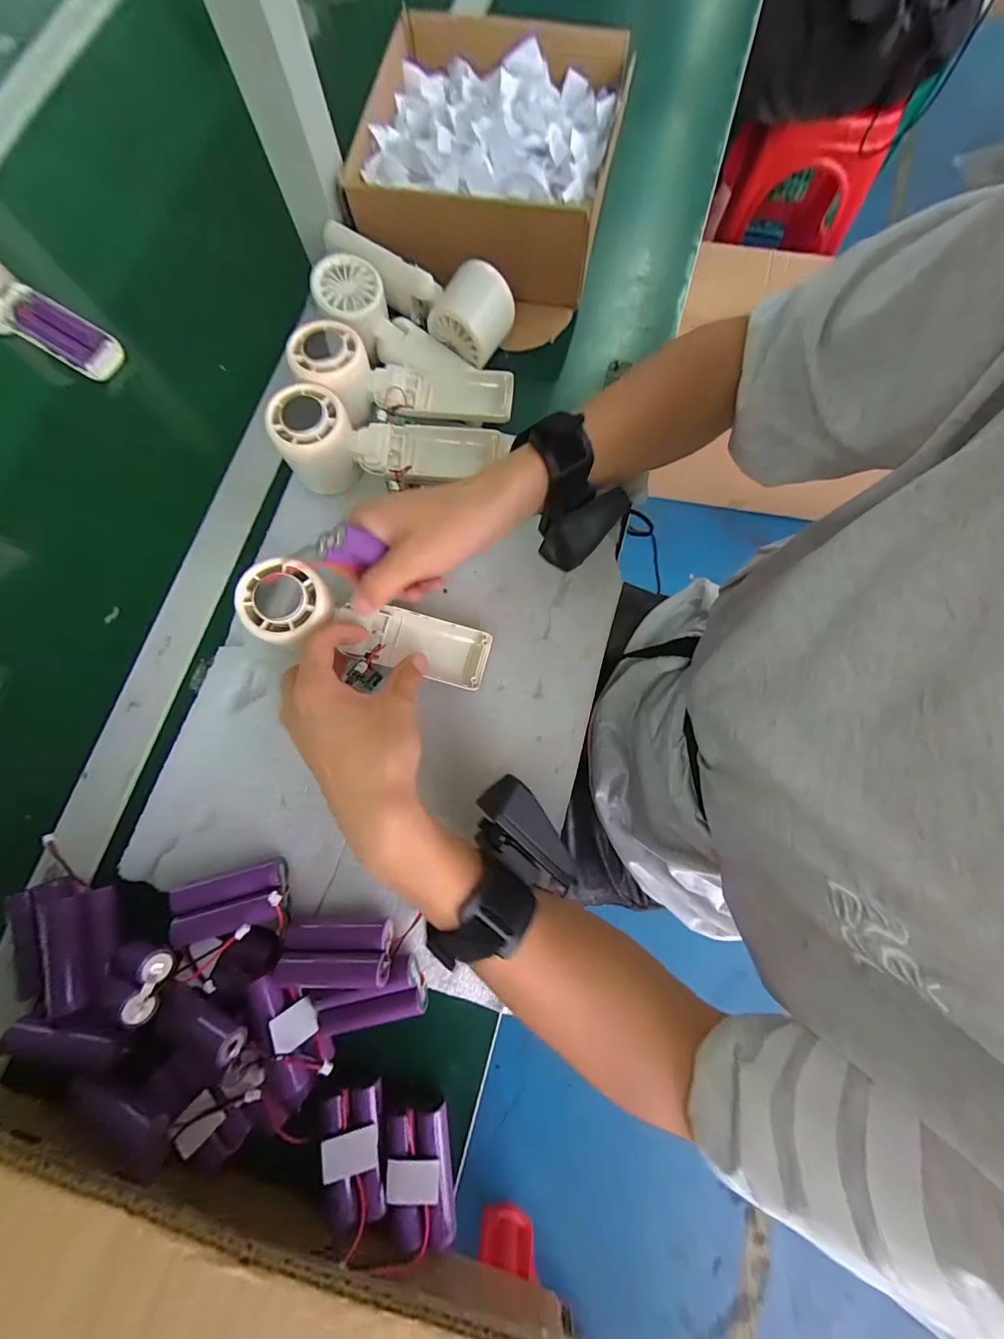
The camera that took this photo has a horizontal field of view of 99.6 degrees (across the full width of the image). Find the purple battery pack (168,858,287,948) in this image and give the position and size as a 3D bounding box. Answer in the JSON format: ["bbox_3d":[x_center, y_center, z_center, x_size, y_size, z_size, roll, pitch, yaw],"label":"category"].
[{"bbox_3d":[-0.174,0.149,0.271,0.069,0.016,0.036,-14,77,-2],"label":"purple battery pack"}]

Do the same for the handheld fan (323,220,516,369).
[{"bbox_3d":[-0.067,-0.325,0.360,0.166,0.049,0.059,38,80,9],"label":"handheld fan"}]

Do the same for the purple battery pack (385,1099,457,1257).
[{"bbox_3d":[-0.047,0.299,0.249,0.037,0.016,0.068,-7,77,-1],"label":"purple battery pack"}]

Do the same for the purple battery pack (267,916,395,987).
[{"bbox_3d":[-0.103,0.174,0.262,0.070,0.019,0.032,-2,77,0],"label":"purple battery pack"}]

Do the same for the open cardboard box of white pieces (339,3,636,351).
[{"bbox_3d":[-0.011,-0.447,0.380,0.222,0.076,0.231,5,77,2],"label":"open cardboard box of white pieces"}]

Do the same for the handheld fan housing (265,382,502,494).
[{"bbox_3d":[-0.084,-0.172,0.321,0.160,0.057,0.063,-6,77,-1],"label":"handheld fan housing"}]

